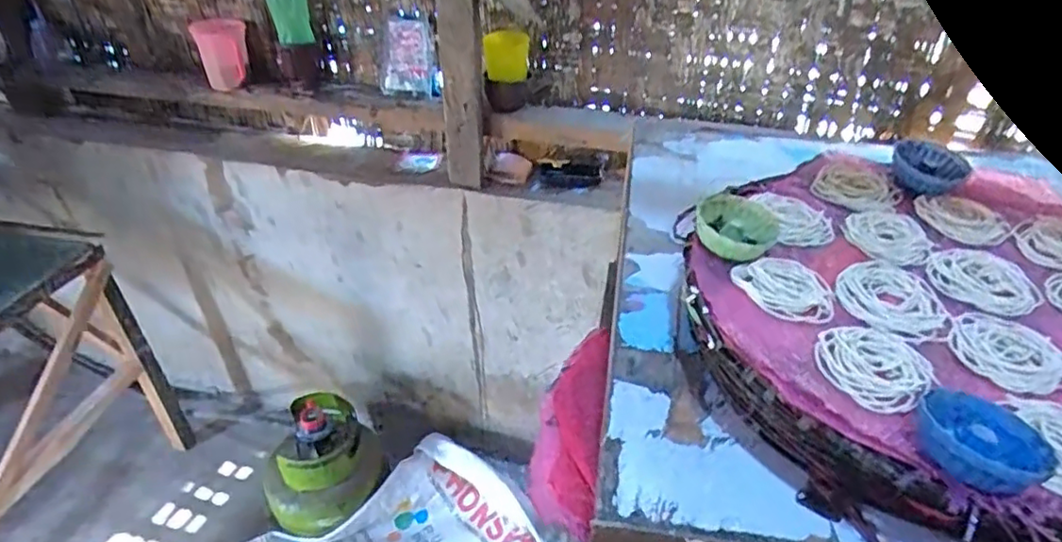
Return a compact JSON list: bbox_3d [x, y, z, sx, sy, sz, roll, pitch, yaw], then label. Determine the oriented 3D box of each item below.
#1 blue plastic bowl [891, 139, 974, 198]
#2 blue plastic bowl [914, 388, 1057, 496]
[{"bbox_3d":[0.348,-0.090,0.539,0.057,0.022,0.060,0,37,0],"label":"blue plastic bowl"},{"bbox_3d":[0.233,0.087,0.318,0.058,0.025,0.063,0,37,0],"label":"blue plastic bowl"}]

